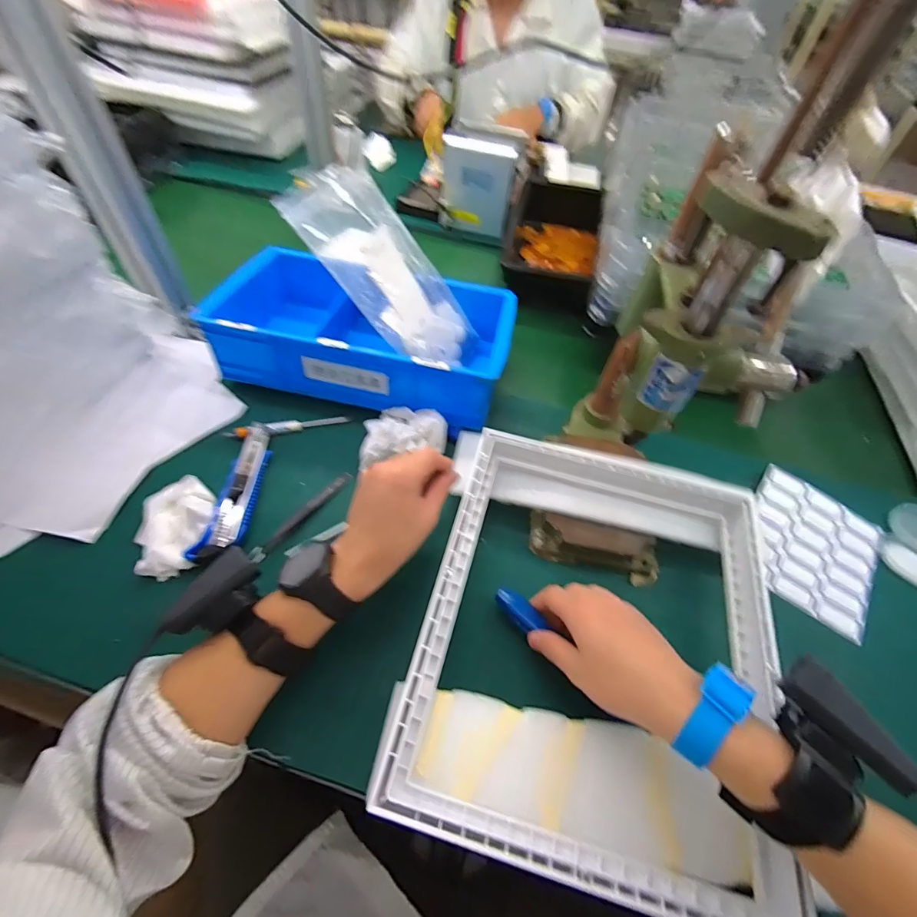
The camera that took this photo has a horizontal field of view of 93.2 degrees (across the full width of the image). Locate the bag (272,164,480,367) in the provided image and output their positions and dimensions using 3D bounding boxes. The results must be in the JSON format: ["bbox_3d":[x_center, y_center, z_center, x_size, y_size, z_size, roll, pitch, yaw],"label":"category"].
[{"bbox_3d":[-0.075,-0.213,0.515,0.254,0.027,0.136,48,53,-25],"label":"bag"}]

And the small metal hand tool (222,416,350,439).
[{"bbox_3d":[-0.205,-0.037,0.521,0.144,0.014,0.021,-8,55,-10],"label":"small metal hand tool"}]

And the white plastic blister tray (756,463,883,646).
[{"bbox_3d":[0.384,0.095,0.476,0.132,0.020,0.152,35,59,20],"label":"white plastic blister tray"}]

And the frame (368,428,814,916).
[{"bbox_3d":[0.117,0.132,0.357,0.277,0.030,0.328,14,54,6],"label":"frame"}]

